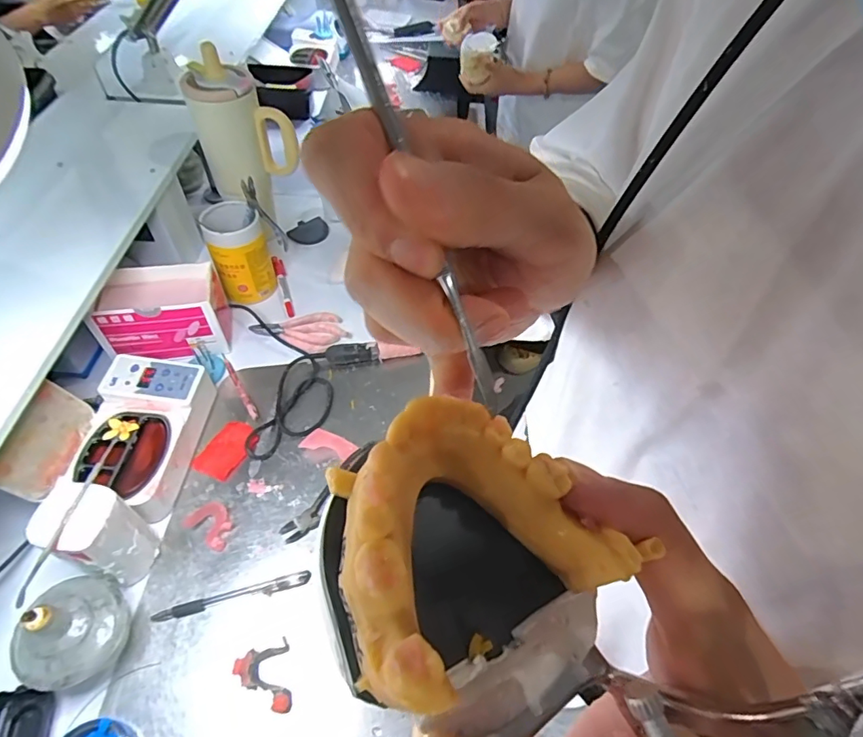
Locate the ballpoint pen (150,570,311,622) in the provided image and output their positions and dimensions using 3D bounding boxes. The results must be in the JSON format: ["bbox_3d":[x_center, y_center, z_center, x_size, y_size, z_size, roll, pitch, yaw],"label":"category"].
[{"bbox_3d":[-0.208,0.239,0.526,0.157,0.006,0.014,-11,54,-11],"label":"ballpoint pen"}]

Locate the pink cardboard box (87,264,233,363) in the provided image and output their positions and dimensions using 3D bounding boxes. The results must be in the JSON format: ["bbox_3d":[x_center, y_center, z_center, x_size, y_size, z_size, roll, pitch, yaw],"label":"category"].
[{"bbox_3d":[-0.370,-0.075,0.693,0.151,0.102,0.093,-10,54,-10],"label":"pink cardboard box"}]

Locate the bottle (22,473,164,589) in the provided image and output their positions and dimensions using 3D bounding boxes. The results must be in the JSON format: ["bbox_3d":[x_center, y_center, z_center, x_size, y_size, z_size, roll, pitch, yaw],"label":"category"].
[{"bbox_3d":[-0.326,0.166,0.499,0.067,0.126,0.062,16,54,10],"label":"bottle"}]

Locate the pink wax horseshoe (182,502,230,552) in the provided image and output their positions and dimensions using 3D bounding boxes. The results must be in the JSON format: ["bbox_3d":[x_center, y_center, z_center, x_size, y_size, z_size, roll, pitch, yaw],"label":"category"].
[{"bbox_3d":[-0.251,0.175,0.572,0.057,0.018,0.041,29,57,18],"label":"pink wax horseshoe"}]

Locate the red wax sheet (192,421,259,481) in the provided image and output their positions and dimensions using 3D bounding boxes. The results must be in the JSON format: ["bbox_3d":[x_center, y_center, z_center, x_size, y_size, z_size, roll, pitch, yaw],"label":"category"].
[{"bbox_3d":[-0.258,0.101,0.632,0.052,0.006,0.078,26,56,16],"label":"red wax sheet"}]

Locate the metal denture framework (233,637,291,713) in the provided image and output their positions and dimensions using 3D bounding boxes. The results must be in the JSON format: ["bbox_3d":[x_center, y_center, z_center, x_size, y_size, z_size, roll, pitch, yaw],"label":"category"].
[{"bbox_3d":[-0.157,0.298,0.478,0.048,0.015,0.061,-18,56,-16],"label":"metal denture framework"}]

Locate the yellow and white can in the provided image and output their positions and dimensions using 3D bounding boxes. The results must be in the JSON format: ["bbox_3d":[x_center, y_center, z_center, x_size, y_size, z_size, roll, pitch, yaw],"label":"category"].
[{"bbox_3d":[-0.289,-0.173,0.755,0.079,0.129,0.082,1,53,-2],"label":"yellow and white can"}]

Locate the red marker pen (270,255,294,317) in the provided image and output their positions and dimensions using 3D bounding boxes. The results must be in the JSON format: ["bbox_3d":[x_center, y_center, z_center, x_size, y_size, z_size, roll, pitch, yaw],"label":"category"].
[{"bbox_3d":[-0.236,-0.138,0.797,0.017,0.018,0.122,-15,55,-14],"label":"red marker pen"}]

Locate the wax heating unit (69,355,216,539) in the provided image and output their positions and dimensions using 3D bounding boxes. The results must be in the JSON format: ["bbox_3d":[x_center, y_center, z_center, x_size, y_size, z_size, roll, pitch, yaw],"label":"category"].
[{"bbox_3d":[-0.342,0.082,0.598,0.110,0.068,0.186,3,53,0],"label":"wax heating unit"}]

